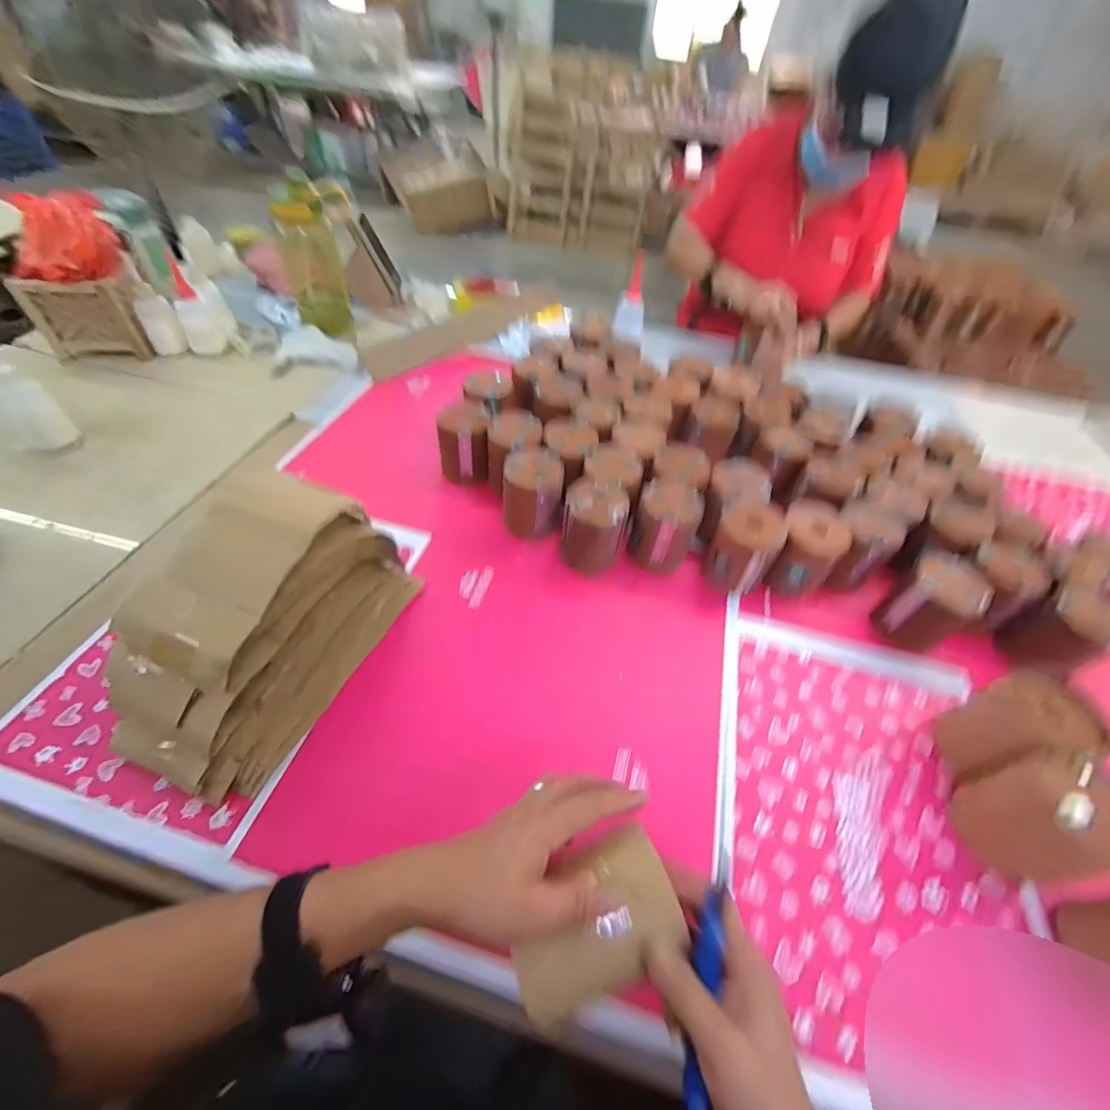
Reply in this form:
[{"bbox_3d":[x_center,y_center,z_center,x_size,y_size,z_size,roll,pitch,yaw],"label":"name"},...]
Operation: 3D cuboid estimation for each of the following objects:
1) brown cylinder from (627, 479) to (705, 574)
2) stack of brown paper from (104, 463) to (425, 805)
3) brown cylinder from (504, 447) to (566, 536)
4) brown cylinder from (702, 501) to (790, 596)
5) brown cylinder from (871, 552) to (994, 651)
[{"bbox_3d":[0.146,-0.039,0.646,0.078,0.094,0.080,3,51,-3],"label":"brown cylinder"},{"bbox_3d":[-0.297,0.059,0.490,0.164,0.154,0.302,20,52,11],"label":"stack of brown paper"},{"bbox_3d":[-0.030,-0.078,0.676,0.078,0.111,0.085,6,51,-1],"label":"brown cylinder"},{"bbox_3d":[0.247,-0.008,0.630,0.080,0.094,0.080,32,55,19],"label":"brown cylinder"},{"bbox_3d":[0.457,0.061,0.591,0.088,0.101,0.078,-35,62,-29],"label":"brown cylinder"}]

